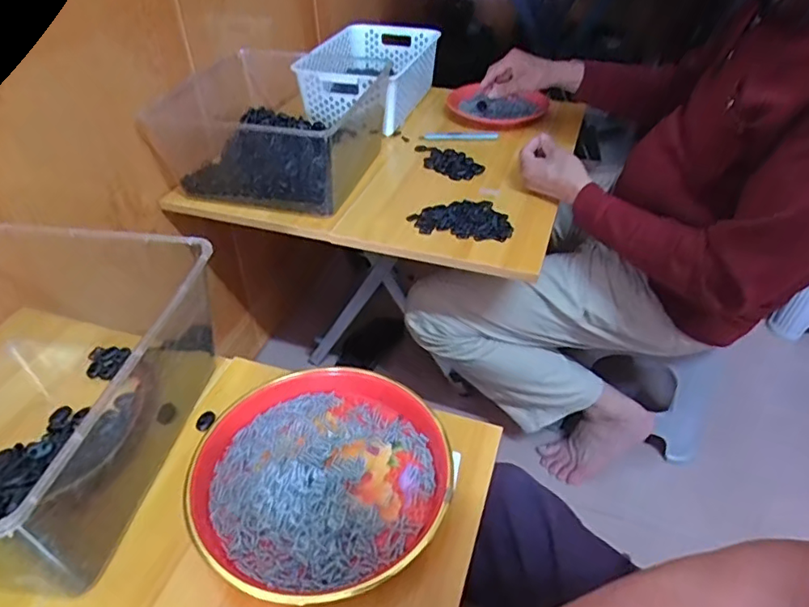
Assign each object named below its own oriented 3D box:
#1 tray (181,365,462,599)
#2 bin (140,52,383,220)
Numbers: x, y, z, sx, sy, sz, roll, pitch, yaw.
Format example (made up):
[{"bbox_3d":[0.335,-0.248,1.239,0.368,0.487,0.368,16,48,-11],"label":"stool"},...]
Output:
[{"bbox_3d":[-0.073,0.146,0.489,0.219,0.028,0.205,0,41,0],"label":"tray"},{"bbox_3d":[-0.214,-0.277,0.915,0.313,0.159,0.300,12,42,14],"label":"bin"}]

